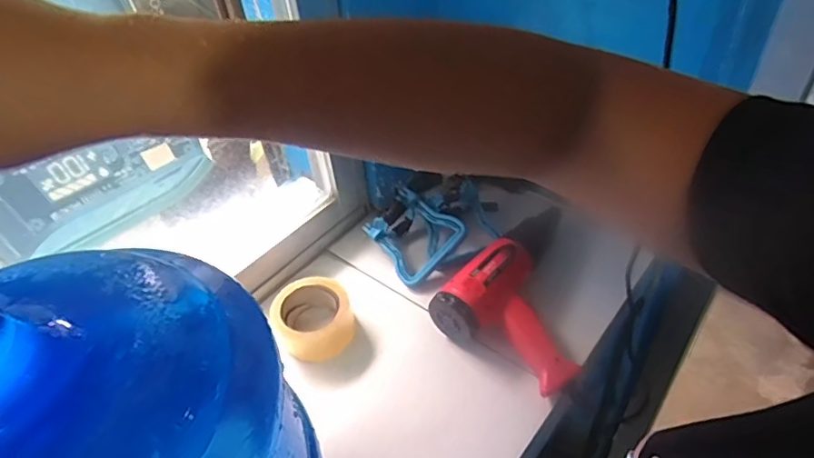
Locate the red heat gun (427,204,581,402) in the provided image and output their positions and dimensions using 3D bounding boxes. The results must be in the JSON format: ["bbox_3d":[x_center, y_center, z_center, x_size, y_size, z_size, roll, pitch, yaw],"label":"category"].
[{"bbox_3d":[0.178,0.079,0.714,0.180,0.079,0.235,27,53,31],"label":"red heat gun"}]

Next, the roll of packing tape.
[{"bbox_3d":[-0.126,0.122,0.719,0.105,0.056,0.110,-4,44,4],"label":"roll of packing tape"}]

